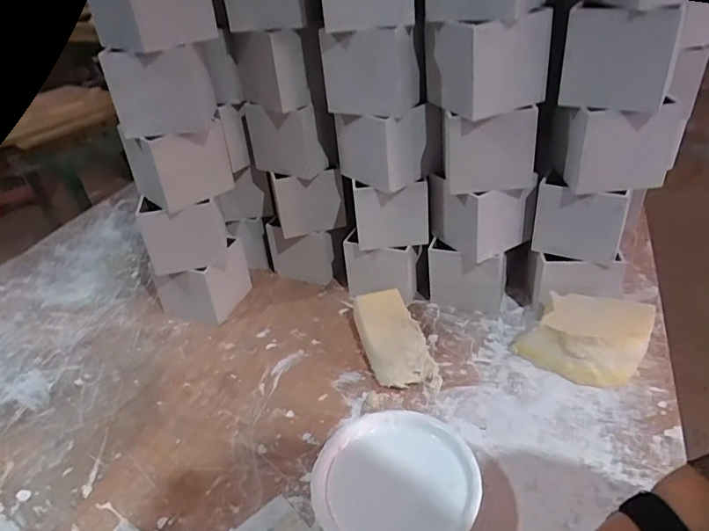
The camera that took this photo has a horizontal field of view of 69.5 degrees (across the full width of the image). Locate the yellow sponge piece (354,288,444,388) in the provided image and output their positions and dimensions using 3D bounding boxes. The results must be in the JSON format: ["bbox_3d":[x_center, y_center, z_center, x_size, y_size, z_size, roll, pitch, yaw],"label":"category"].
[{"bbox_3d":[0.055,0.104,0.750,0.084,0.046,0.182,-16,50,-14],"label":"yellow sponge piece"}]

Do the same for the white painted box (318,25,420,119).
[{"bbox_3d":[0.022,-0.269,0.698,0.112,0.105,0.071,17,41,29],"label":"white painted box"}]

